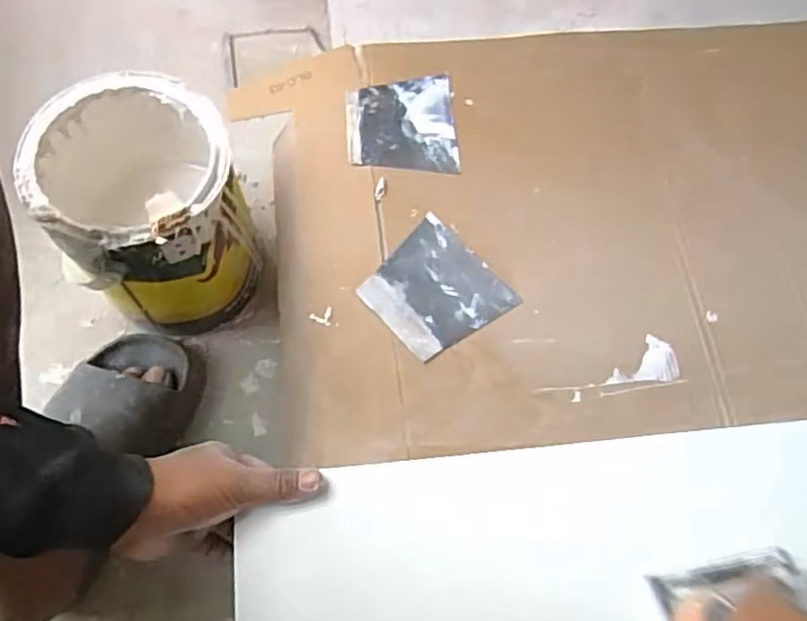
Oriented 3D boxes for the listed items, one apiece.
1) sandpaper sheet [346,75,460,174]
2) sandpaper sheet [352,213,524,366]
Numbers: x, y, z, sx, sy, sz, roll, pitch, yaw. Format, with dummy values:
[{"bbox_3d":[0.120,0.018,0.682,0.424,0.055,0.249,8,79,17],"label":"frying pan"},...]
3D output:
[{"bbox_3d":[-0.002,-0.172,0.629,0.099,0.005,0.101,-5,71,-4],"label":"sandpaper sheet"},{"bbox_3d":[0.026,-0.016,0.567,0.097,0.004,0.103,-40,75,-16],"label":"sandpaper sheet"}]

